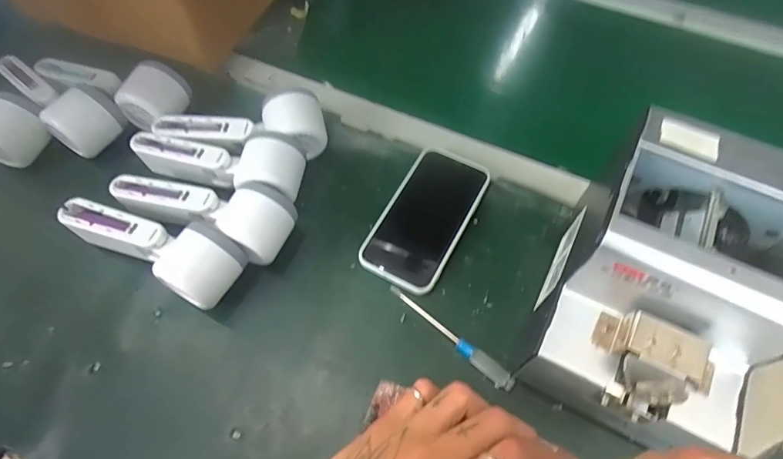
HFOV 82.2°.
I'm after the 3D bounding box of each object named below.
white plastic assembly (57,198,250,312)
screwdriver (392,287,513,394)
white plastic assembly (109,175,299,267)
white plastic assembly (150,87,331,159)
[{"bbox_3d":[-0.209,0.008,0.391,0.164,0.045,0.059,26,63,14],"label":"white plastic assembly"},{"bbox_3d":[0.050,0.087,0.375,0.124,0.009,0.014,39,67,20],"label":"screwdriver"},{"bbox_3d":[-0.169,-0.022,0.407,0.163,0.047,0.065,20,61,11],"label":"white plastic assembly"},{"bbox_3d":[-0.151,-0.108,0.458,0.169,0.046,0.065,3,59,1],"label":"white plastic assembly"}]

